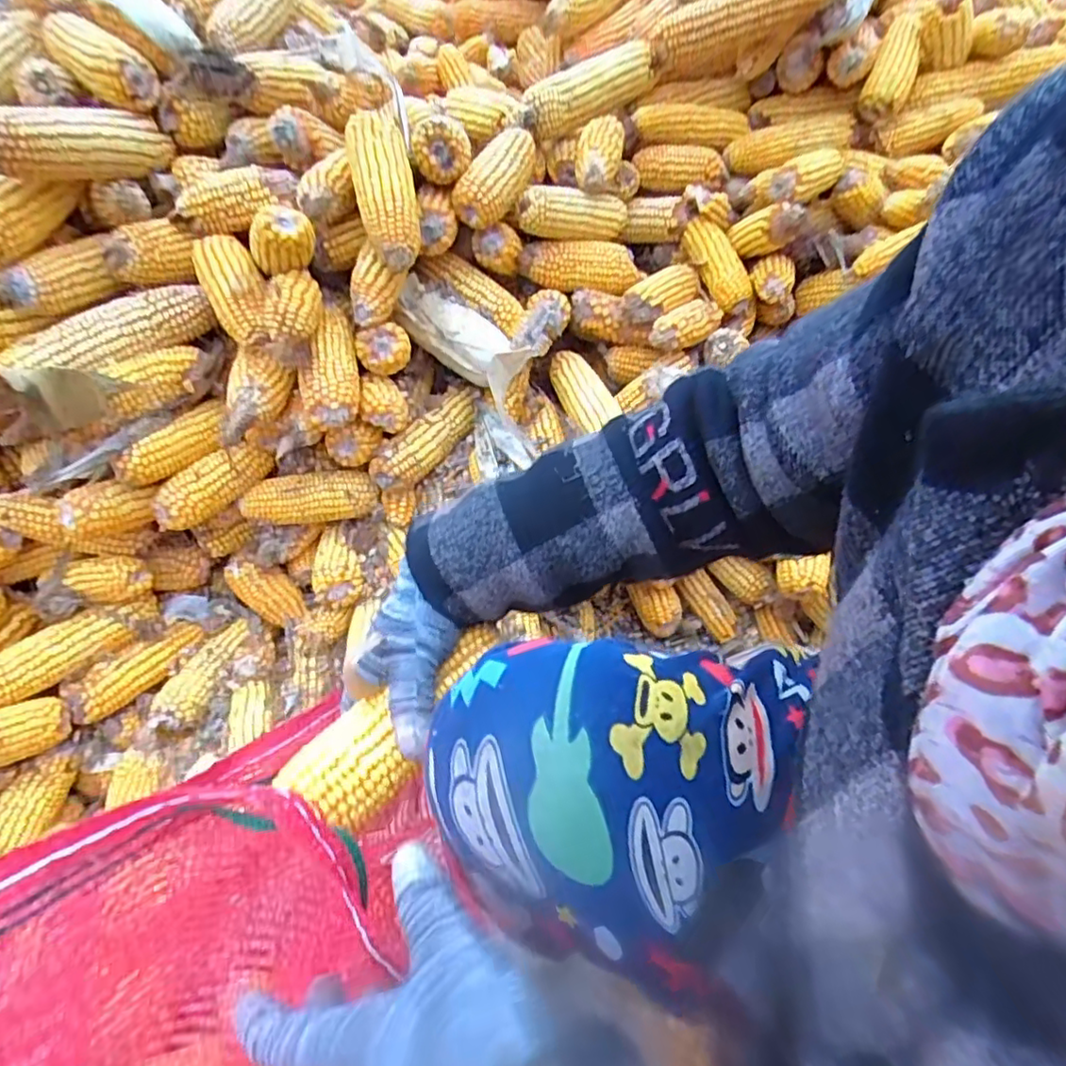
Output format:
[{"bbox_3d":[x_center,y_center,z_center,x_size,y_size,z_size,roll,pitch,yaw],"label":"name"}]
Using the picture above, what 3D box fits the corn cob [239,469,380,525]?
[{"bbox_3d":[-0.239,-0.037,0.669,0.136,0.048,0.044,-10,49,-12],"label":"corn cob"}]

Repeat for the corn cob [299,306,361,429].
[{"bbox_3d":[-0.200,-0.166,0.602,0.056,0.044,0.130,1,82,-2],"label":"corn cob"}]

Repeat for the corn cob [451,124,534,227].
[{"bbox_3d":[-0.038,-0.382,0.662,0.048,0.045,0.122,31,78,23],"label":"corn cob"}]

